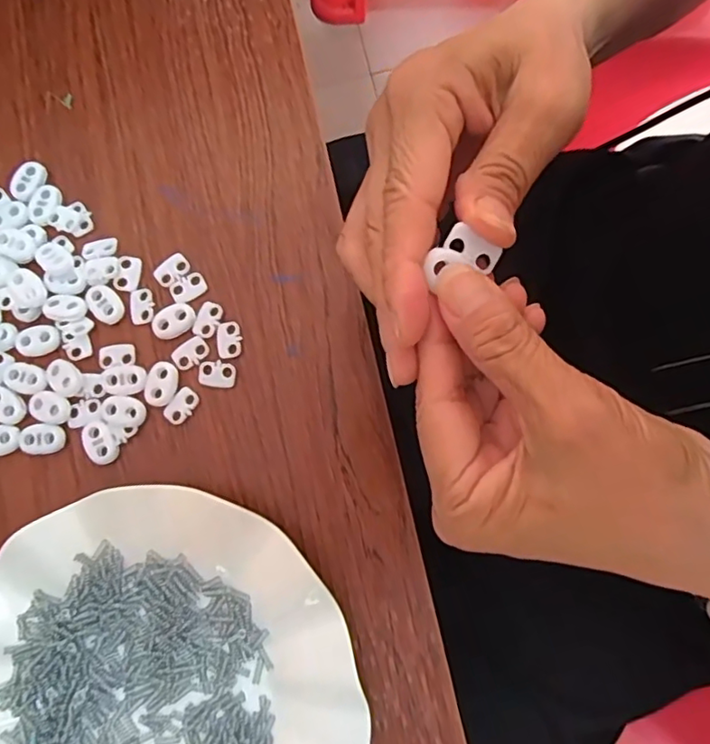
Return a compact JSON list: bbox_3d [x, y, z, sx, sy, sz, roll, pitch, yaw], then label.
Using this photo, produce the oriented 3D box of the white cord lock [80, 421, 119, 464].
[{"bbox_3d":[-0.129,0.036,0.290,0.016,0.004,0.022,-24,80,-5],"label":"white cord lock"}]

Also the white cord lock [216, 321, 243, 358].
[{"bbox_3d":[-0.065,-0.017,0.296,0.012,0.004,0.019,-5,79,-2],"label":"white cord lock"}]

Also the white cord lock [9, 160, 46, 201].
[{"bbox_3d":[-0.178,-0.104,0.314,0.015,0.006,0.022,34,81,6],"label":"white cord lock"}]

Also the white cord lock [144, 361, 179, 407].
[{"bbox_3d":[-0.099,0.006,0.293,0.016,0.004,0.023,19,79,3],"label":"white cord lock"}]

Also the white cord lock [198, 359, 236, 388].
[{"bbox_3d":[-0.070,0.001,0.293,0.019,0.004,0.014,-2,79,-1],"label":"white cord lock"}]

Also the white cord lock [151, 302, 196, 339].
[{"bbox_3d":[-0.094,-0.027,0.298,0.022,0.004,0.015,-21,80,-5],"label":"white cord lock"}]

